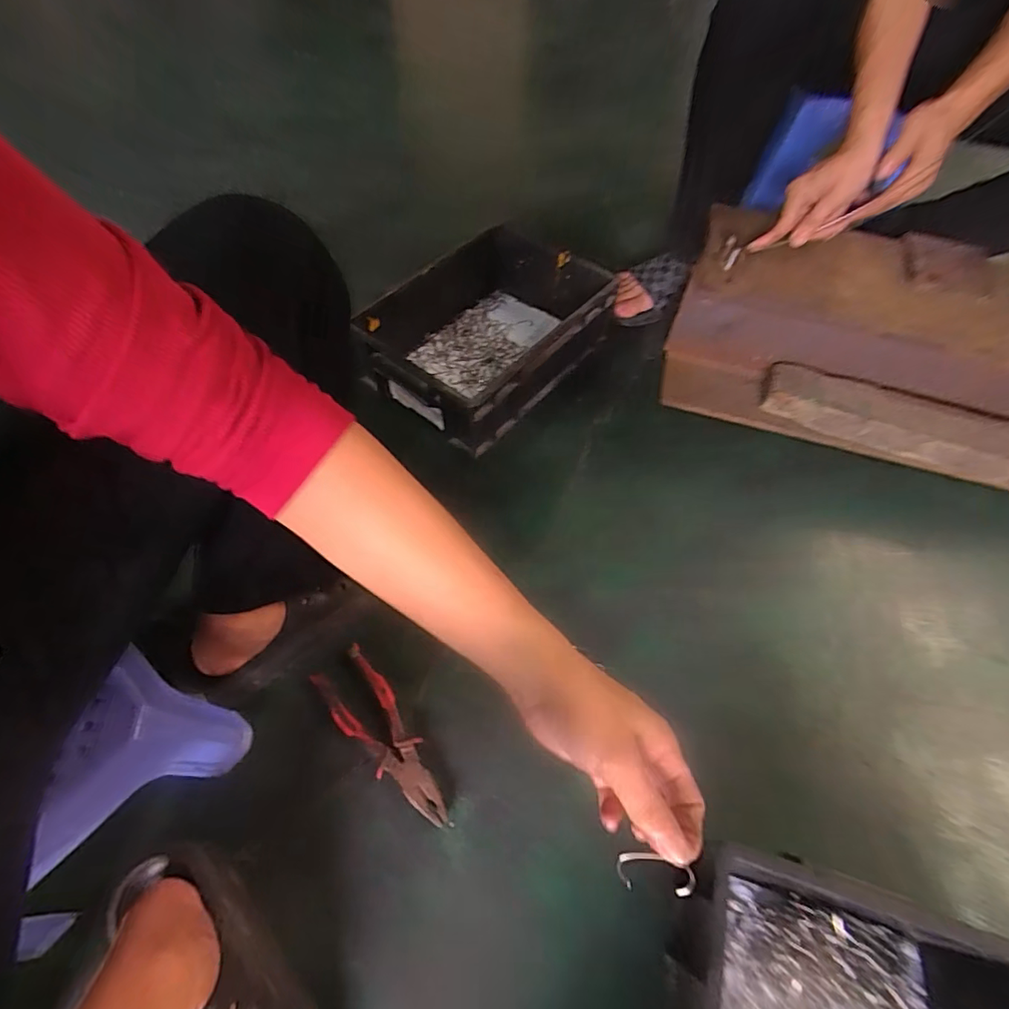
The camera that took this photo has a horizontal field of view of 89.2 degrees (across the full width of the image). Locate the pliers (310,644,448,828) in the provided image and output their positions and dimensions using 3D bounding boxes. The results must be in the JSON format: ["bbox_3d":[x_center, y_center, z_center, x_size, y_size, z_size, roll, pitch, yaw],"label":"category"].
[{"bbox_3d":[-0.122,0.244,0.538,0.060,0.027,0.194,-39,68,-21],"label":"pliers"}]

